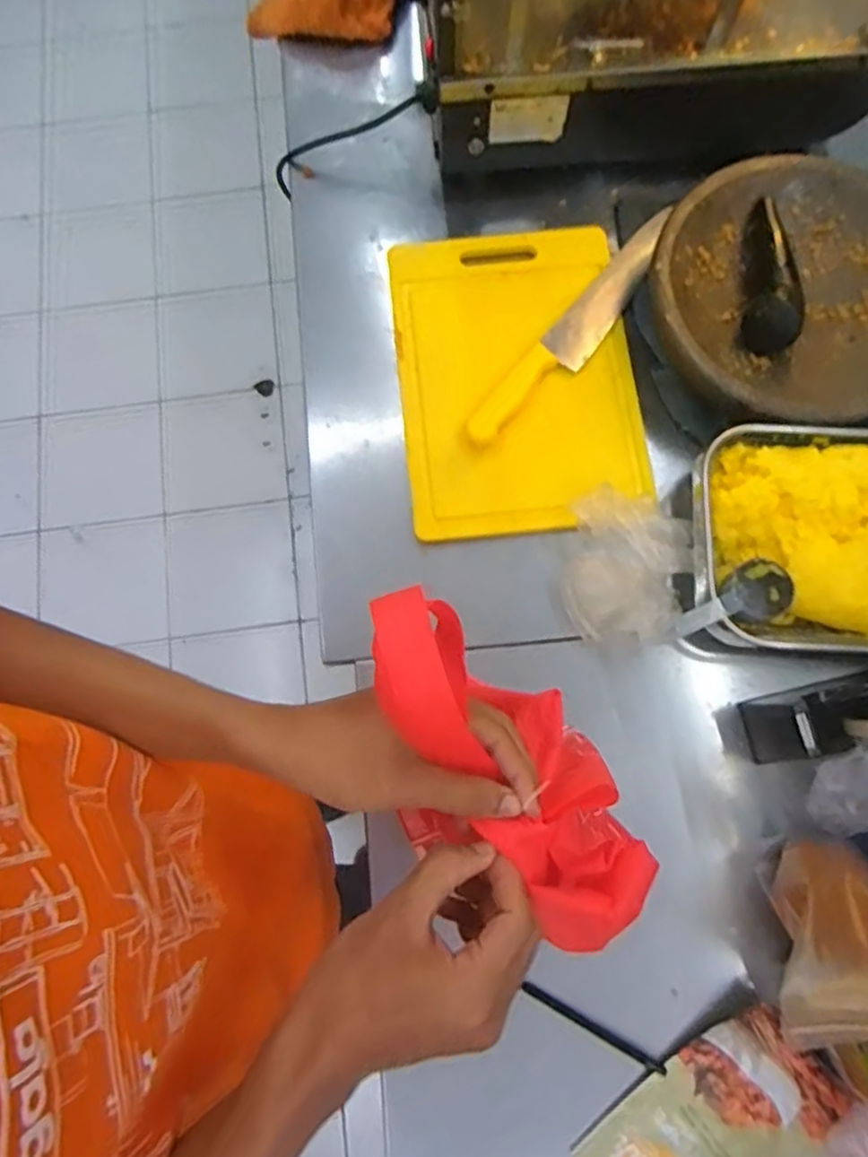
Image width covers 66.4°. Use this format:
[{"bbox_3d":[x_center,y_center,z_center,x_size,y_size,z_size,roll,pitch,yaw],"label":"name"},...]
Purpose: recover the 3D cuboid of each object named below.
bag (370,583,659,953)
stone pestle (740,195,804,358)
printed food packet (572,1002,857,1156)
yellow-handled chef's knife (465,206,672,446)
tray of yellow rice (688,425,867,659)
[{"bbox_3d":[0.040,0.105,0.361,0.095,0.063,0.242,-41,106,-8],"label":"bag"},{"bbox_3d":[0.344,-0.307,0.667,0.056,0.048,0.170,12,78,4],"label":"stone pestle"},{"bbox_3d":[0.231,0.455,0.532,0.202,0.031,0.133,-41,75,-3],"label":"printed food packet"},{"bbox_3d":[0.155,-0.266,0.703,0.050,0.014,0.341,38,81,9],"label":"yellow-handled chef's knife"},{"bbox_3d":[0.400,-0.031,0.624,0.301,0.063,0.211,3,77,2],"label":"tray of yellow rice"}]

